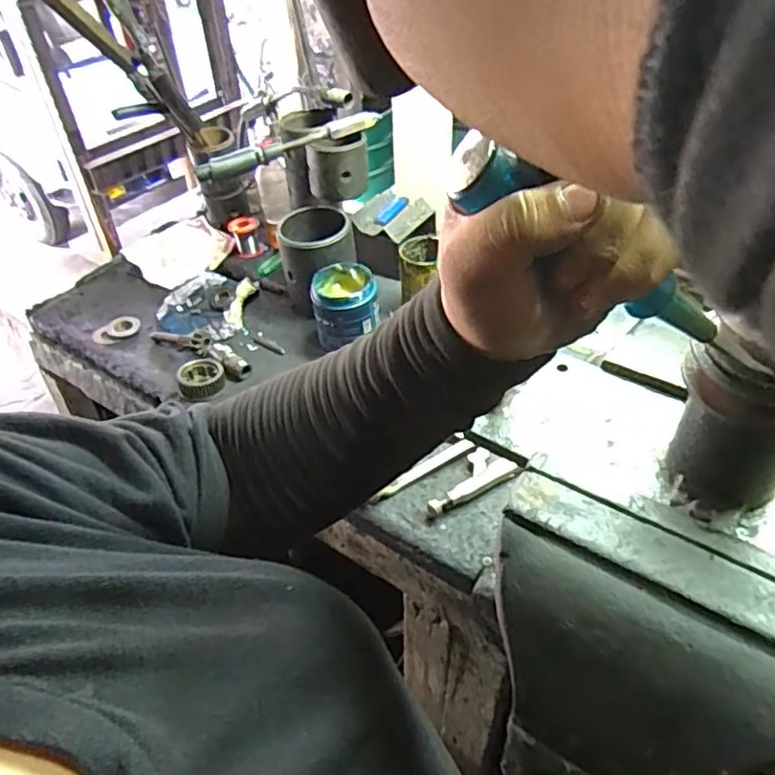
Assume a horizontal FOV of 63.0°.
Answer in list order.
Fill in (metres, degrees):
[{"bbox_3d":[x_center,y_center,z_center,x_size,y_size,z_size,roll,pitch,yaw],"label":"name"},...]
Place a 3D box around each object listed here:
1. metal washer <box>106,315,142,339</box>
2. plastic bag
[{"bbox_3d":[-0.433,-0.100,1.038,0.052,0.010,0.056,-21,45,-19],"label":"metal washer"},{"bbox_3d":[-0.301,-0.139,1.045,0.169,0.038,0.142,18,47,22],"label":"plastic bag"}]

